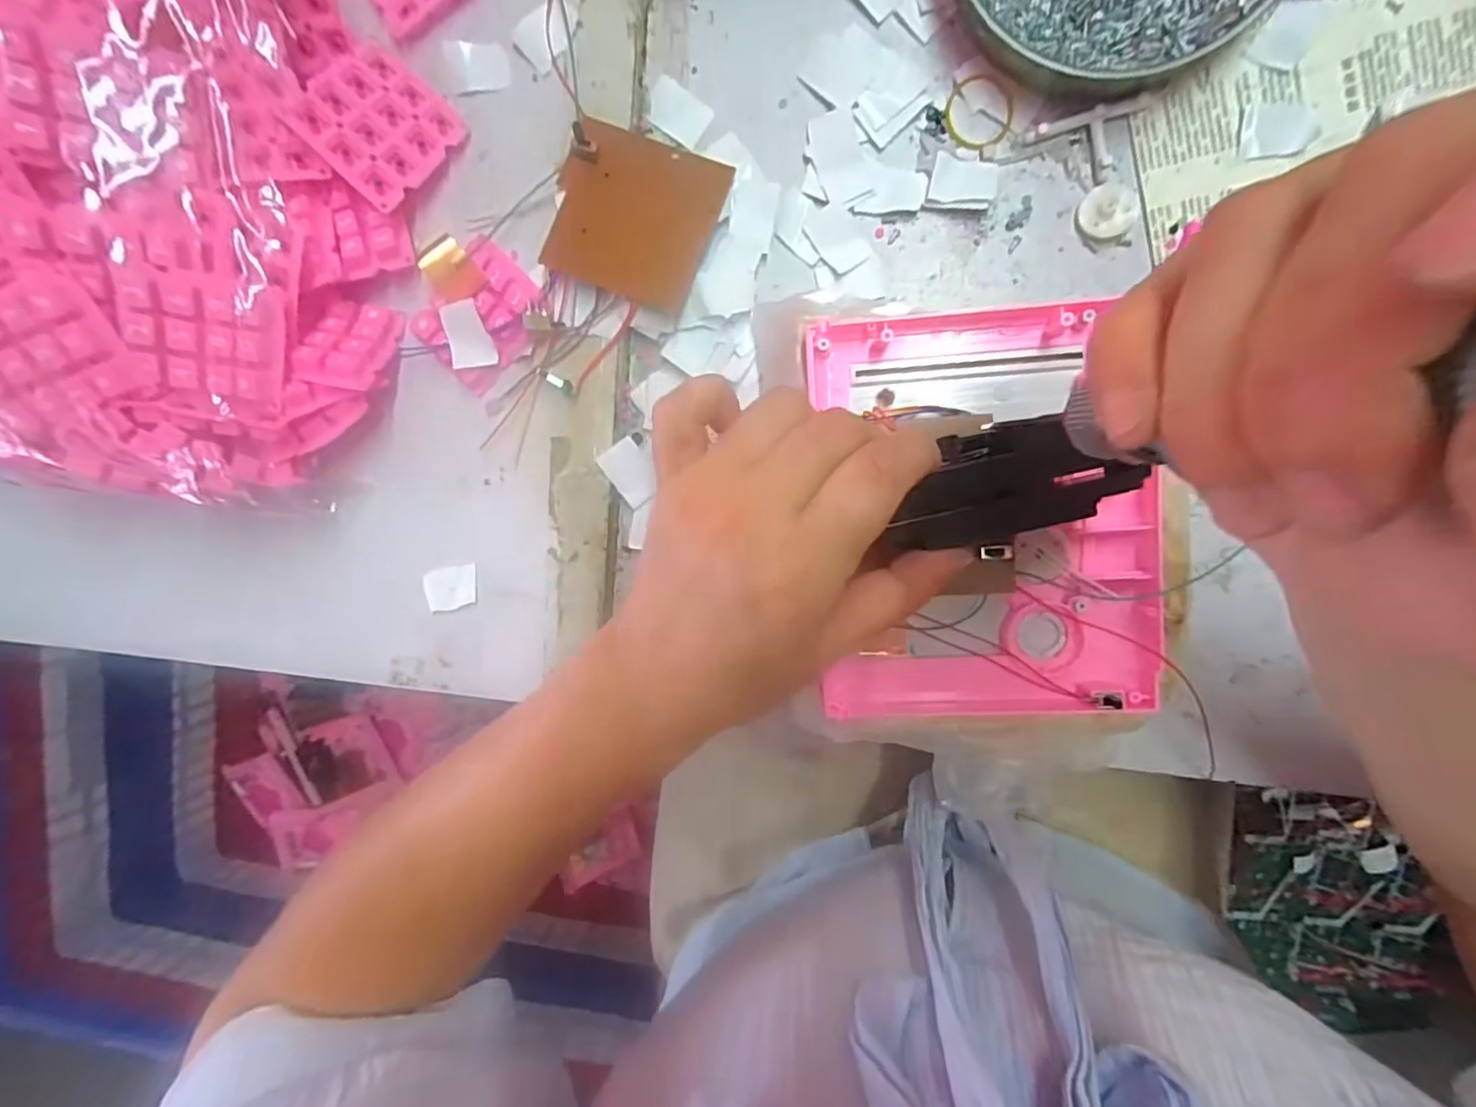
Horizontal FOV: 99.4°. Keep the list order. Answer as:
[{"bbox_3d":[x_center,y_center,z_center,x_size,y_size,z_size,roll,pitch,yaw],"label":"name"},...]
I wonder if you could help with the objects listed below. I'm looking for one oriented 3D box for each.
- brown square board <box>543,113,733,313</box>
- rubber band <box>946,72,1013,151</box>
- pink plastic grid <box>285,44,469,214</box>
[{"bbox_3d":[-0.046,-0.153,0.285,0.070,0.008,0.070,20,92,-6],"label":"brown square board"},{"bbox_3d":[0.106,-0.194,0.274,0.029,0.004,0.031,0,94,7],"label":"rubber band"},{"bbox_3d":[-0.159,-0.191,0.278,0.049,0.005,0.058,42,73,-25],"label":"pink plastic grid"}]

